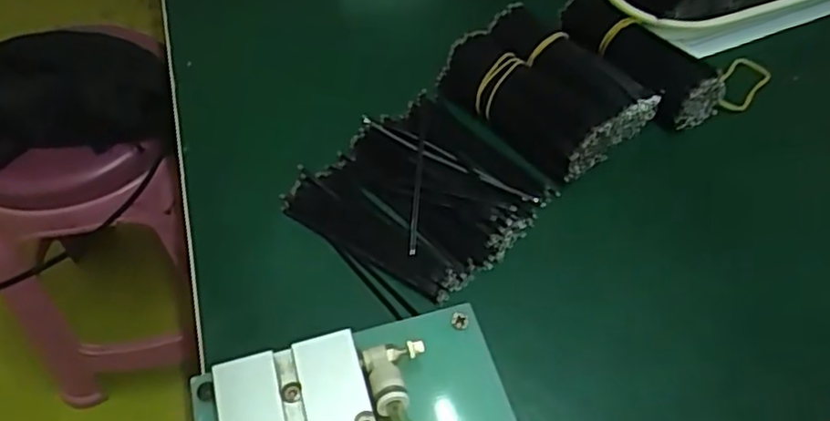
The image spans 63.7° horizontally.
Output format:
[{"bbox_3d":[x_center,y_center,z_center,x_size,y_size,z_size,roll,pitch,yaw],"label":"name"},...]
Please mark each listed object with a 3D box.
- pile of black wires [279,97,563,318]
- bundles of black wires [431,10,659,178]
[{"bbox_3d":[0.003,-0.009,0.342,0.101,0.015,0.105,38,62,26],"label":"pile of black wires"},{"bbox_3d":[0.074,-0.069,0.373,0.081,0.033,0.100,-31,58,-21],"label":"bundles of black wires"}]

